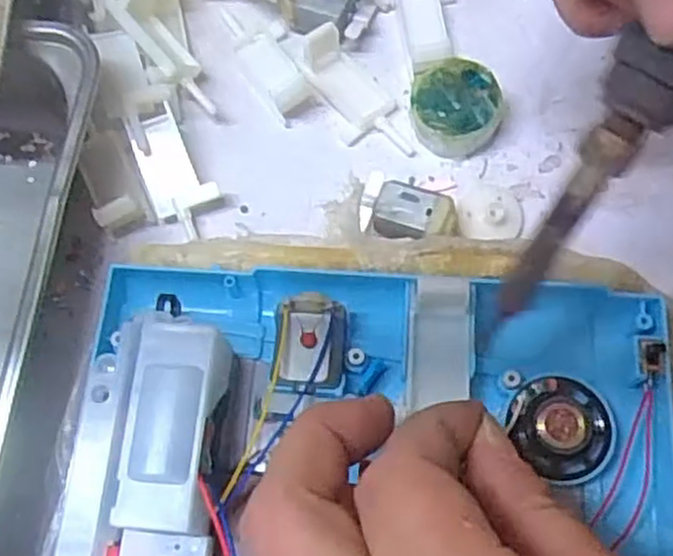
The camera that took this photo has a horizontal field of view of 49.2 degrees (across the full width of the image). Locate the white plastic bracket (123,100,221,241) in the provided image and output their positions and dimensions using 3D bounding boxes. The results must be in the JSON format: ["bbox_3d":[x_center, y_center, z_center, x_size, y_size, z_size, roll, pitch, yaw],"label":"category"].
[{"bbox_3d":[-0.059,-0.039,0.268,0.023,0.006,0.047,-22,85,-6],"label":"white plastic bracket"}]

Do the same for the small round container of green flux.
[{"bbox_3d":[0.044,-0.064,0.273,0.032,0.017,0.033,-1,71,2],"label":"small round container of green flux"}]

